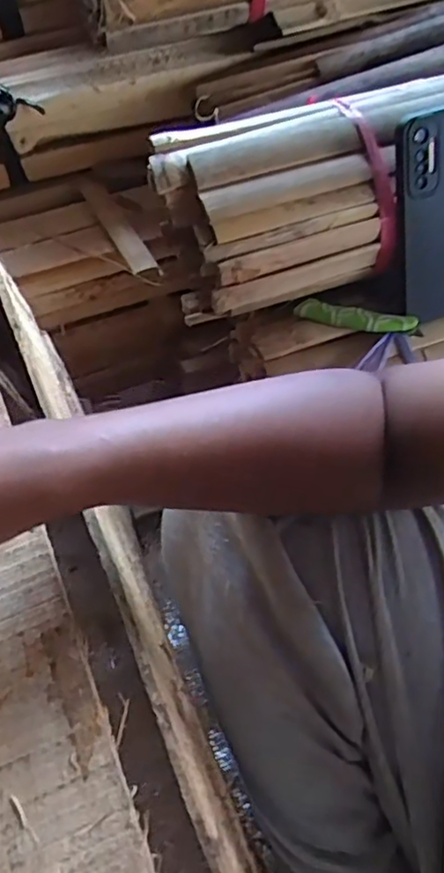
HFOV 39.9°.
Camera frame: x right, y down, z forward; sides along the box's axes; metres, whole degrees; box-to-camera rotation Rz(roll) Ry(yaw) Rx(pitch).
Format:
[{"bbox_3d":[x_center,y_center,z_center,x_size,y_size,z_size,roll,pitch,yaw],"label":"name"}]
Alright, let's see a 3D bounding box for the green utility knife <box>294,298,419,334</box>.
[{"bbox_3d":[0.111,-0.100,0.508,0.098,0.016,0.019,13,59,7],"label":"green utility knife"}]

